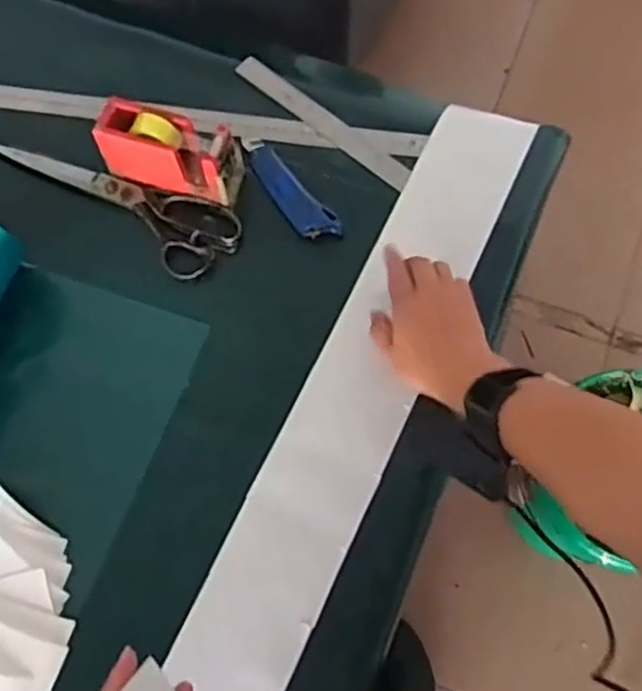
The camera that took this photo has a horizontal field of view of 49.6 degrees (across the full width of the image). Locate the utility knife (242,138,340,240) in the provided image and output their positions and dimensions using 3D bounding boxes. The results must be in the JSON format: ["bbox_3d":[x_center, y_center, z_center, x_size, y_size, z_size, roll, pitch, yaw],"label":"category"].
[{"bbox_3d":[-0.036,-0.165,0.719,0.036,0.021,0.146,-37,75,-11],"label":"utility knife"}]

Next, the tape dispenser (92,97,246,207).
[{"bbox_3d":[-0.150,-0.195,0.701,0.137,0.072,0.058,16,72,6],"label":"tape dispenser"}]

